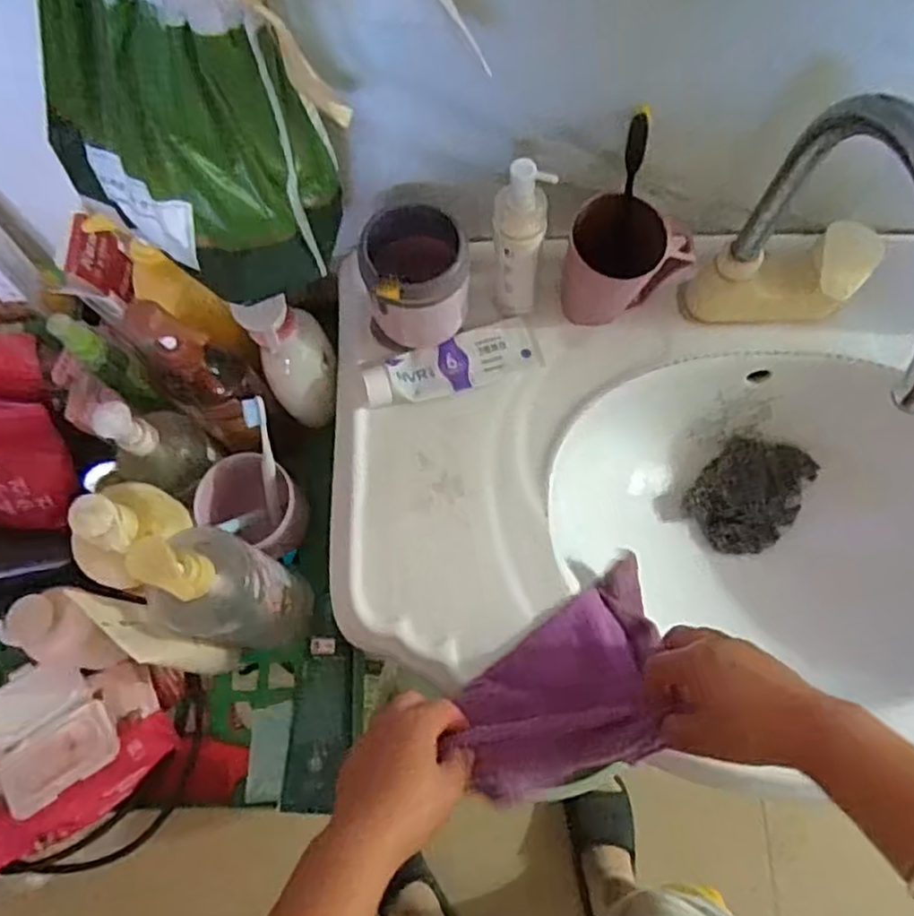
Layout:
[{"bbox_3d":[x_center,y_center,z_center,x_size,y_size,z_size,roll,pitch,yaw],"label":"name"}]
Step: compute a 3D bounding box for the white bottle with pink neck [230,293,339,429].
[{"bbox_3d":[-0.138,-0.090,0.611,0.058,0.137,0.071,-17,73,-3],"label":"white bottle with pink neck"}]

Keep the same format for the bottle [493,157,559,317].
[{"bbox_3d":[0.055,-0.173,0.595,0.052,0.180,0.038,-1,73,1],"label":"bottle"}]

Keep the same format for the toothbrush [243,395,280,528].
[{"bbox_3d":[-0.169,0.005,0.628,0.014,0.137,0.016,4,40,3],"label":"toothbrush"}]

